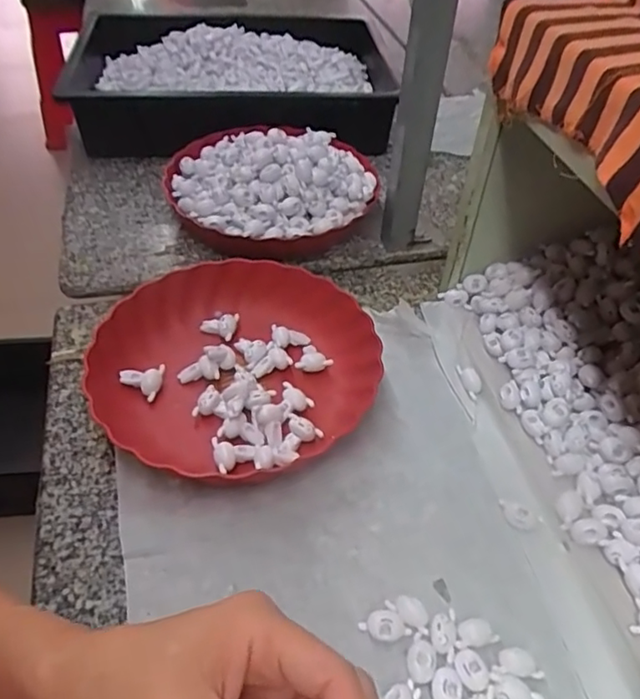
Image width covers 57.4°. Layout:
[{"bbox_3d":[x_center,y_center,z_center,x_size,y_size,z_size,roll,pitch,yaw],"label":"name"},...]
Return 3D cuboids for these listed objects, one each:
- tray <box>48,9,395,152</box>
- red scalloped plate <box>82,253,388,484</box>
[{"bbox_3d":[-0.132,-0.404,0.868,0.458,0.071,0.378,-3,47,-6],"label":"tray"},{"bbox_3d":[-0.074,0.010,0.523,0.236,0.048,0.227,2,46,-3],"label":"red scalloped plate"}]

